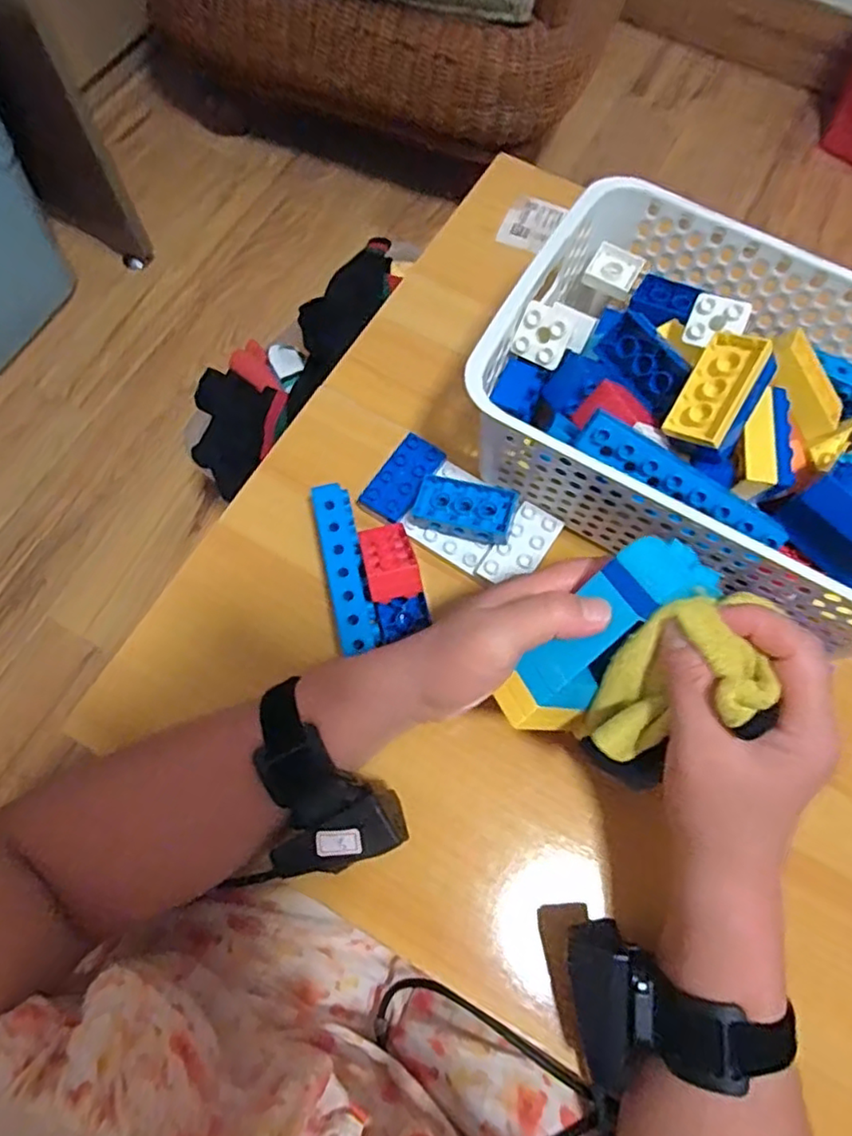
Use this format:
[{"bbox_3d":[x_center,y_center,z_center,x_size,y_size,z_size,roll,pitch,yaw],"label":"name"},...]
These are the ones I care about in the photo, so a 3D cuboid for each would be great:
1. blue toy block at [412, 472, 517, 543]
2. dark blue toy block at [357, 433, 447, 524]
[{"bbox_3d":[0.025,-0.039,0.418,0.065,0.017,0.037,16,71,4],"label":"blue toy block"},{"bbox_3d":[-0.015,-0.062,0.439,0.033,0.012,0.061,35,73,10],"label":"dark blue toy block"}]

